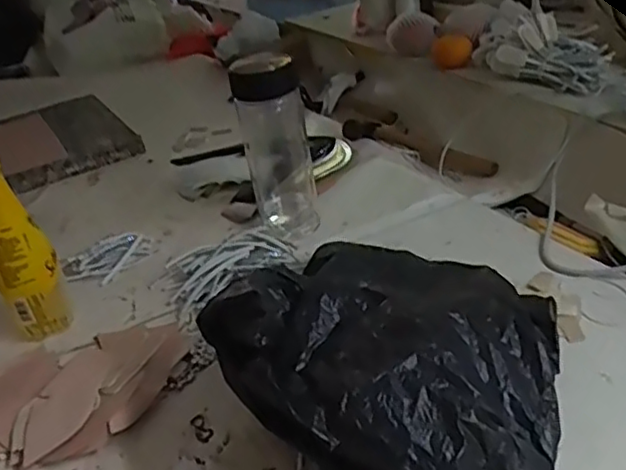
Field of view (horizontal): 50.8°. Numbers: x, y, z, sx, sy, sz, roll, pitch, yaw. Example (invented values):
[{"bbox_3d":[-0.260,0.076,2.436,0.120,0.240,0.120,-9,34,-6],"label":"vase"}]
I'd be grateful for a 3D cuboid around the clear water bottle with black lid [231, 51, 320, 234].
[{"bbox_3d":[-0.044,-0.109,0.809,0.080,0.209,0.088,-9,30,0],"label":"clear water bottle with black lid"}]

